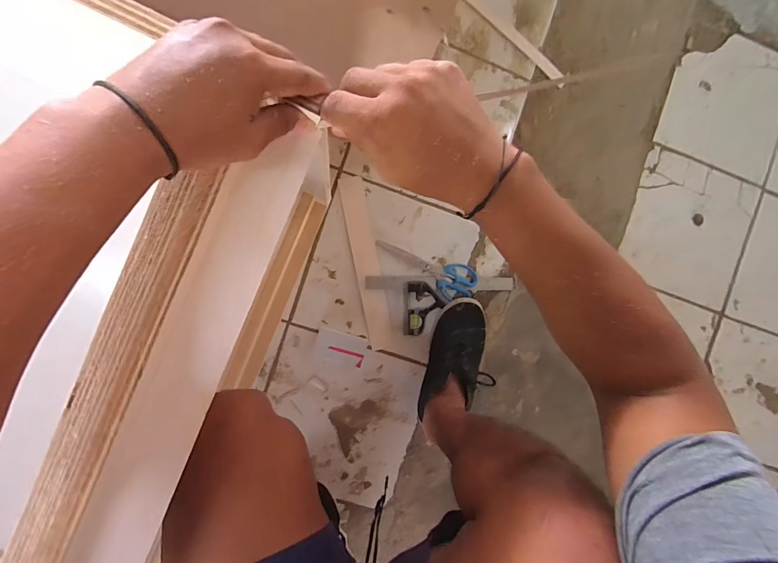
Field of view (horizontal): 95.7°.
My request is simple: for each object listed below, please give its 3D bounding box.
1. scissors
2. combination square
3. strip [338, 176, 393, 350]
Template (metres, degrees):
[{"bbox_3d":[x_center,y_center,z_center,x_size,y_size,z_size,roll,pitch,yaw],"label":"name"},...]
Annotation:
[{"bbox_3d":[0.074,-0.014,0.675,0.209,0.022,0.072,15,90,-8],"label":"scissors"},{"bbox_3d":[0.105,0.045,0.682,0.296,0.024,0.110,0,92,-8],"label":"combination square"},{"bbox_3d":[-0.041,-0.031,0.669,0.046,0.007,0.326,-12,93,-8],"label":"strip"}]

